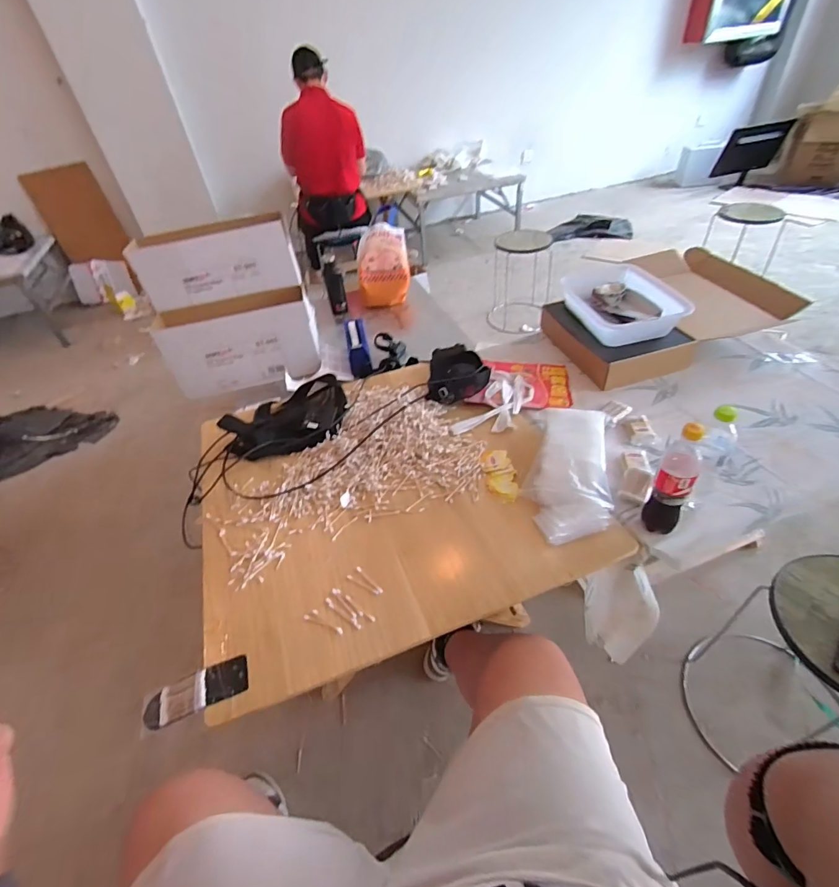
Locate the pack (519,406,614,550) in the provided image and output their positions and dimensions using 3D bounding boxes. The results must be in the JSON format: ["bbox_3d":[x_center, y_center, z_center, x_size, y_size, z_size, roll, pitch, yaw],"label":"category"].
[{"bbox_3d":[0.317,0.056,0.949,0.168,0.081,0.332,5,45,13],"label":"pack"}]

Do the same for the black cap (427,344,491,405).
[{"bbox_3d":[0.104,-0.192,1.196,0.158,0.084,0.246,-1,44,6],"label":"black cap"}]

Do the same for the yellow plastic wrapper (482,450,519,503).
[{"bbox_3d":[0.179,0.067,0.991,0.064,0.017,0.152,-7,43,0],"label":"yellow plastic wrapper"}]

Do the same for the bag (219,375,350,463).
[{"bbox_3d":[-0.346,-0.082,1.164,0.304,0.064,0.256,-12,44,-6],"label":"bag"}]

